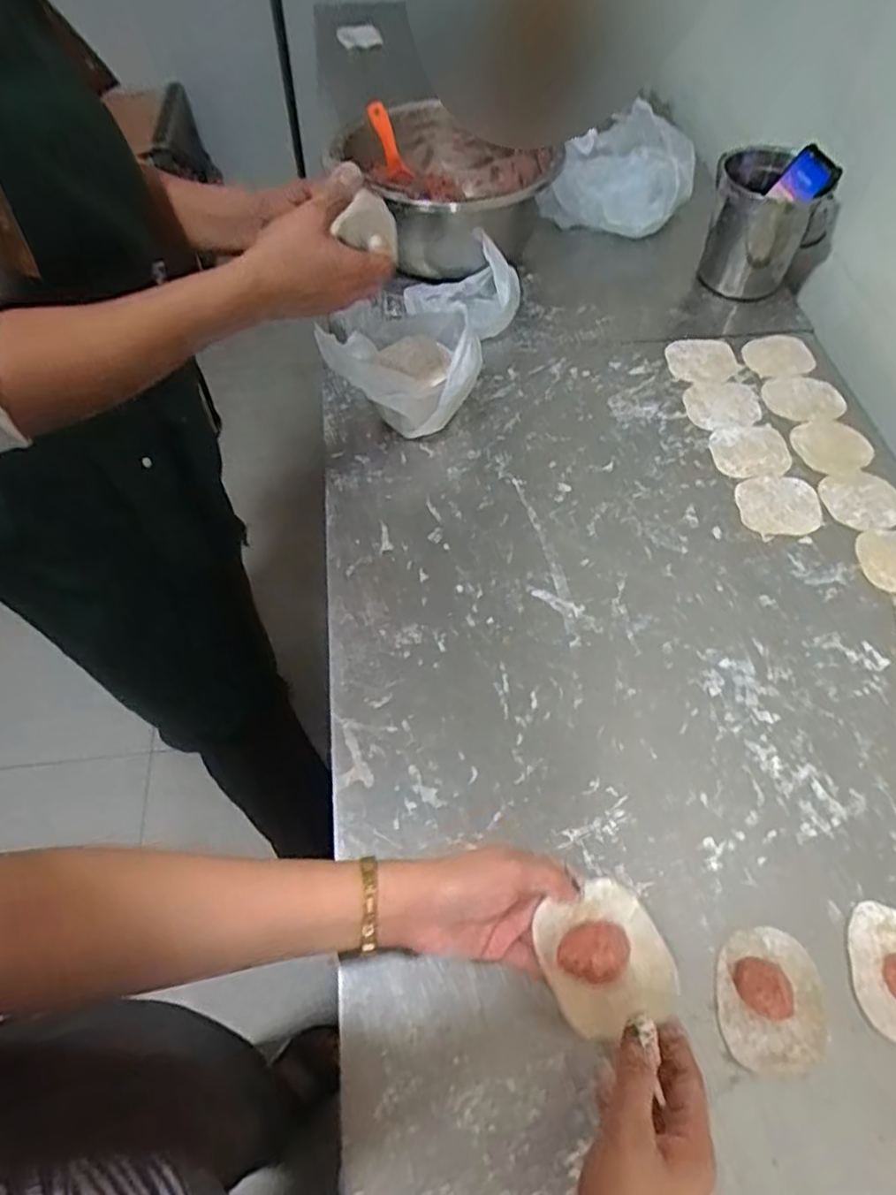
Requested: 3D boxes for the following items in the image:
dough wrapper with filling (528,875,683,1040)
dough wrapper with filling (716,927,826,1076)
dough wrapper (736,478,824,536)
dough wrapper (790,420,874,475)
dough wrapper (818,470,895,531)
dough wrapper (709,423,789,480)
[{"bbox_3d":[0.094,0.214,0.417,0.071,0.026,0.076,-18,59,-12],"label":"dough wrapper with filling"},{"bbox_3d":[0.214,0.261,0.456,0.067,0.026,0.083,4,57,2],"label":"dough wrapper with filling"},{"bbox_3d":[0.339,-0.094,0.713,0.083,0.004,0.077,0,57,0],"label":"dough wrapper"},{"bbox_3d":[0.416,-0.165,0.758,0.076,0.007,0.077,0,57,0],"label":"dough wrapper"},{"bbox_3d":[0.425,-0.101,0.714,0.072,0.010,0.071,0,57,0],"label":"dough wrapper"},{"bbox_3d":[0.328,-0.159,0.758,0.083,0.004,0.074,-7,58,-5],"label":"dough wrapper"}]

